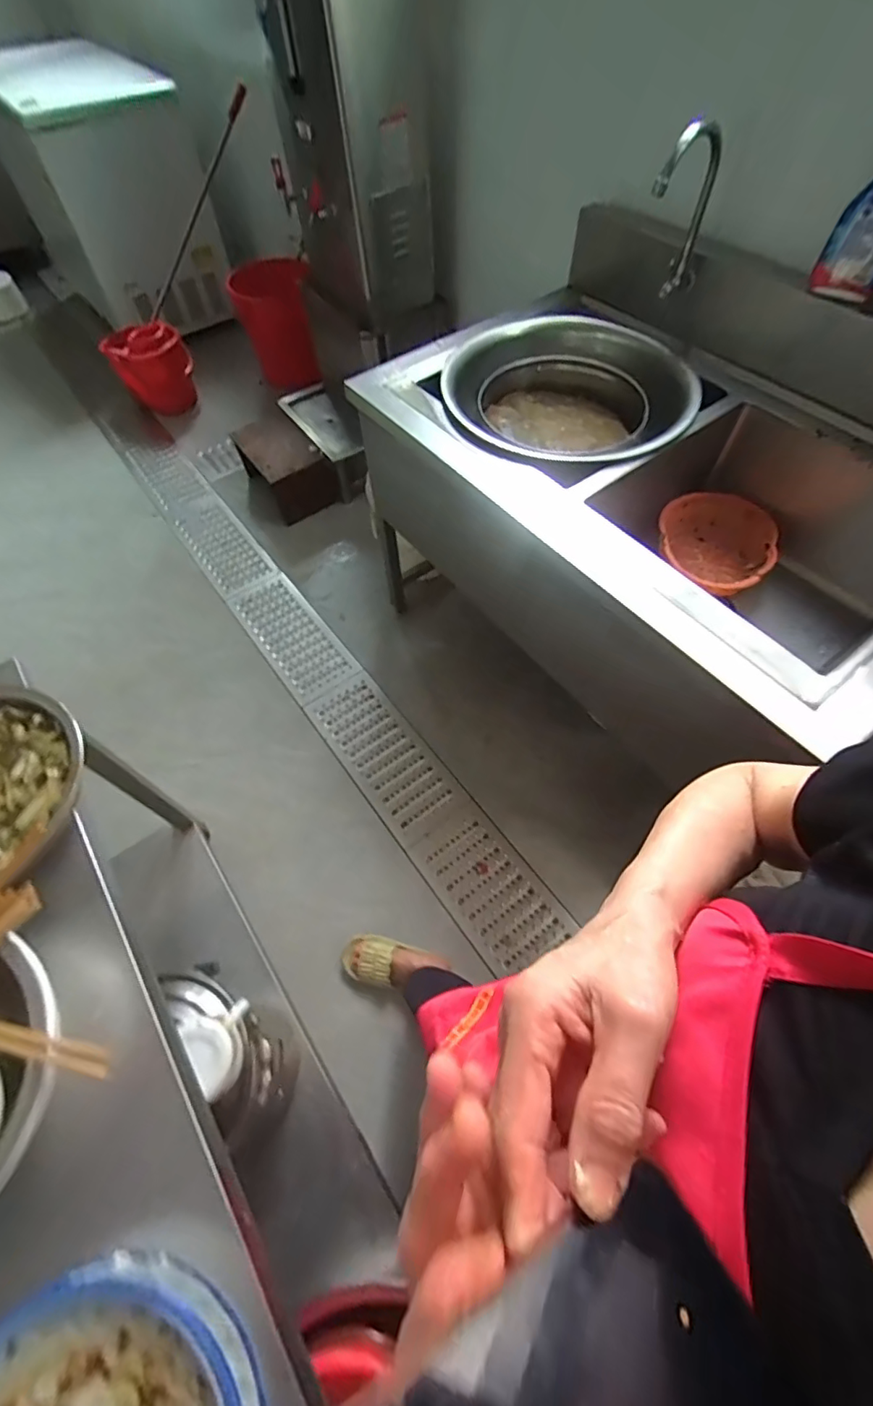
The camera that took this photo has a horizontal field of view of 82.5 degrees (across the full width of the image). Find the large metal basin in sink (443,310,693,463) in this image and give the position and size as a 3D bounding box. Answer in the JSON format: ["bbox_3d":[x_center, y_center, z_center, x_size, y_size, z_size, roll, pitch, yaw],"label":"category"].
[{"bbox_3d":[0.296,-0.683,1.172,0.575,0.182,0.487,20,62,11],"label":"large metal basin in sink"}]

